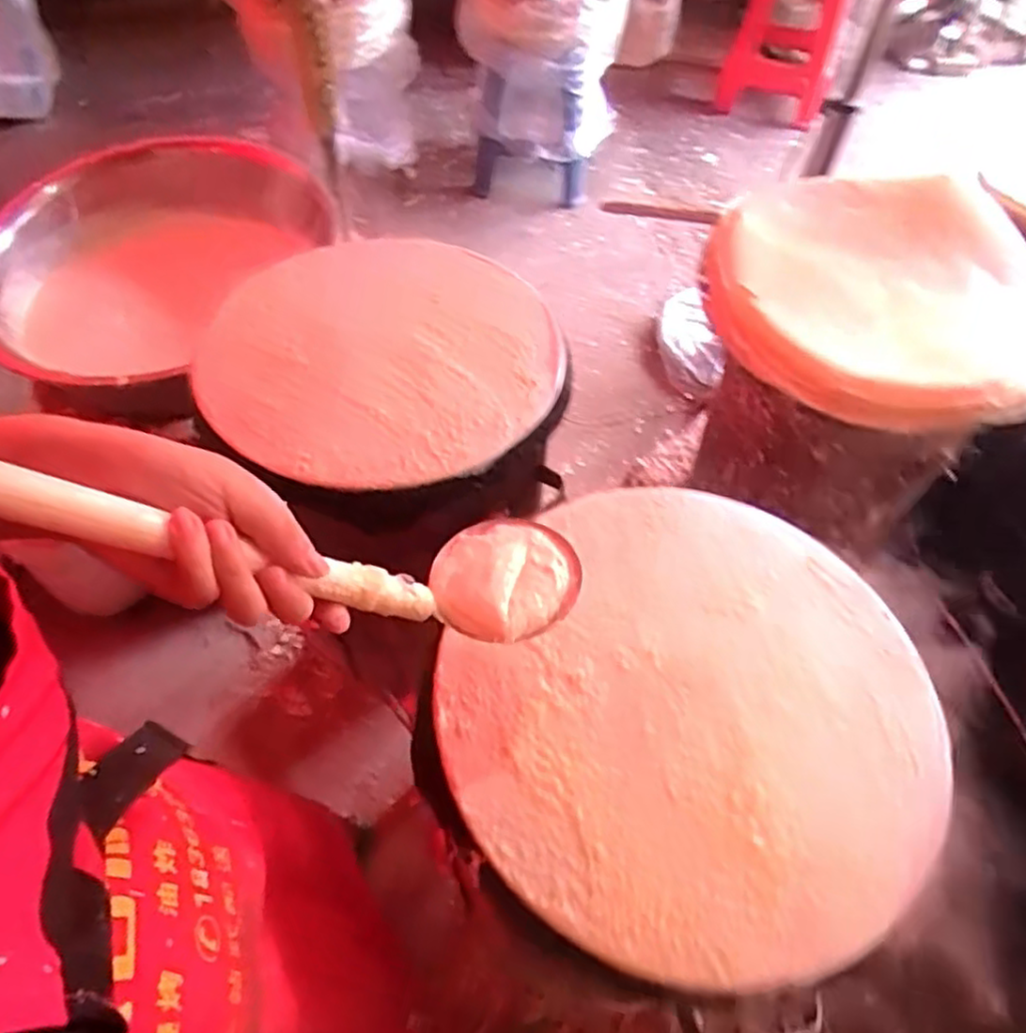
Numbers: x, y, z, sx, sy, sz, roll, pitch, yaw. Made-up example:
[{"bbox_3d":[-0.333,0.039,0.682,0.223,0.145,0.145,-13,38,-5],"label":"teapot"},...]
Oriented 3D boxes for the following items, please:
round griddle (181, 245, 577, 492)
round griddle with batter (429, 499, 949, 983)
[{"bbox_3d":[-0.132,-0.176,0.750,0.352,0.022,0.357,2,54,-3],"label":"round griddle"},{"bbox_3d":[0.140,0.133,0.541,0.338,0.019,0.368,29,57,16],"label":"round griddle with batter"}]

